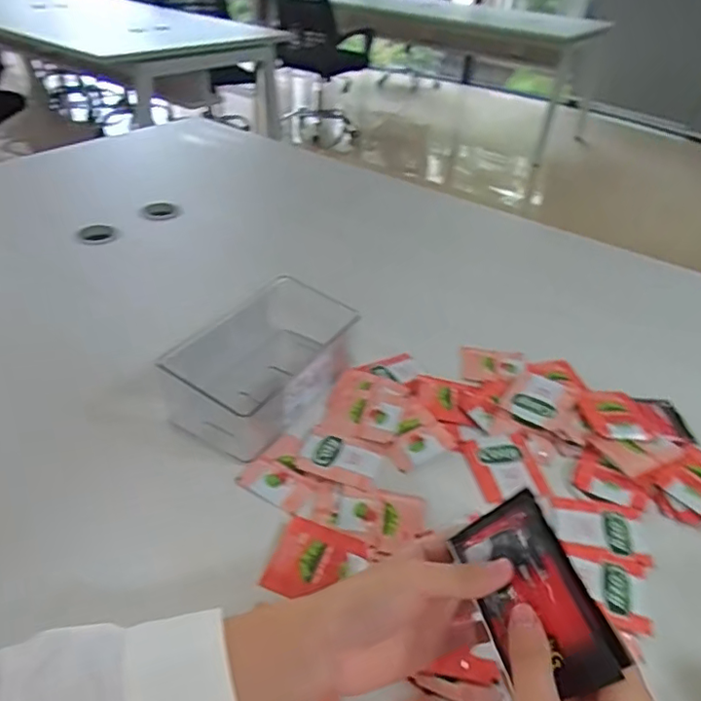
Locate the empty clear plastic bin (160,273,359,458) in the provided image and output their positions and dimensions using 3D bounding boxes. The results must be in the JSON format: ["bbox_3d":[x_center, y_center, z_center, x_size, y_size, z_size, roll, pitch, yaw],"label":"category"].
[{"bbox_3d":[-0.090,0.007,0.603,0.127,0.082,0.190,23,41,23],"label":"empty clear plastic bin"}]

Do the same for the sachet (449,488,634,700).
[{"bbox_3d":[0.101,0.140,0.326,0.009,0.064,0.101,16,39,-47],"label":"sachet"}]

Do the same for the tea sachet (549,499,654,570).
[{"bbox_3d":[0.217,0.156,0.495,0.074,0.004,0.057,6,37,5],"label":"tea sachet"}]

